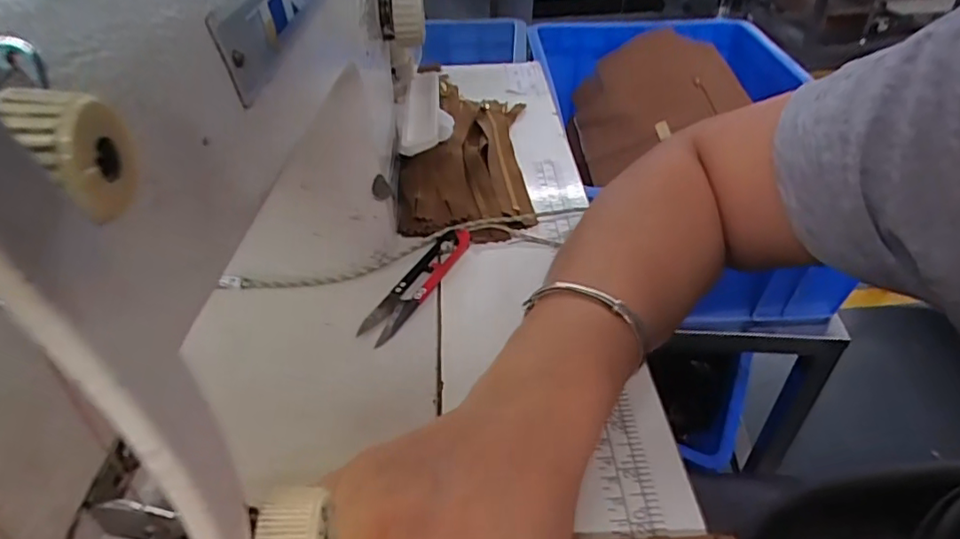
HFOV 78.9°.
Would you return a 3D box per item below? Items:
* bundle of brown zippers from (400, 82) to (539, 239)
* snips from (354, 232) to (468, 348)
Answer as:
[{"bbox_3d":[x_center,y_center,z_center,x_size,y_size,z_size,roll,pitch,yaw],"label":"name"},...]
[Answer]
[{"bbox_3d":[-0.011,-0.101,0.482,0.096,0.031,0.220,-1,40,1],"label":"bundle of brown zippers"},{"bbox_3d":[-0.037,0.006,0.363,0.023,0.008,0.104,20,45,24],"label":"snips"}]

